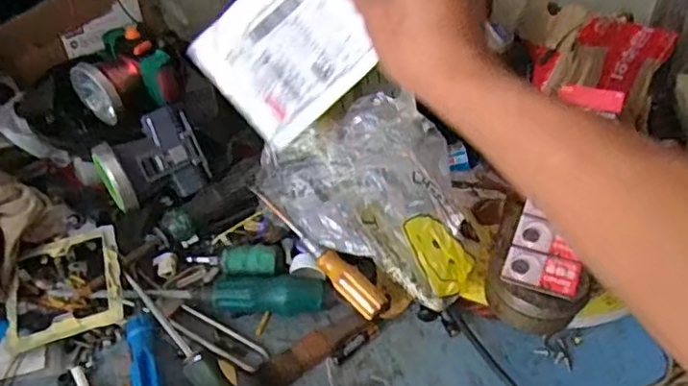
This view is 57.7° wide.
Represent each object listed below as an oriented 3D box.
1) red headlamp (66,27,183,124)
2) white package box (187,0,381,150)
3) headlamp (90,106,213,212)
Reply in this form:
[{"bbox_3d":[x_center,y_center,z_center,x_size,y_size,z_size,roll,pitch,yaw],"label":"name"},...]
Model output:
[{"bbox_3d":[-0.184,-0.099,0.527,0.072,0.053,0.072,36,52,26],"label":"red headlamp"},{"bbox_3d":[-0.028,-0.125,0.478,0.109,0.162,0.019,48,15,-6],"label":"white package box"},{"bbox_3d":[-0.154,-0.024,0.497,0.081,0.059,0.053,-25,53,-27],"label":"headlamp"}]

